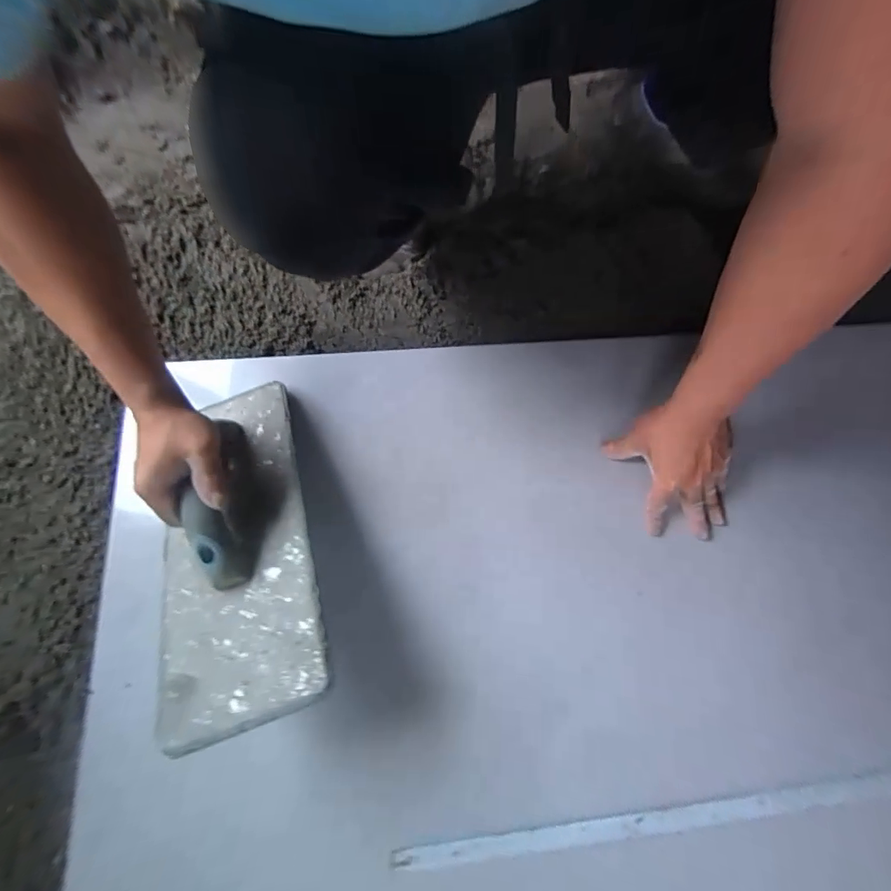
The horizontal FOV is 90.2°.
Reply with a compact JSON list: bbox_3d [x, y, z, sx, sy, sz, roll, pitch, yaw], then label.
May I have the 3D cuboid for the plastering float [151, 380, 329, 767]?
[{"bbox_3d":[-0.199,0.066,0.415,0.158,0.067,0.352,-10,57,-1],"label":"plastering float"}]

